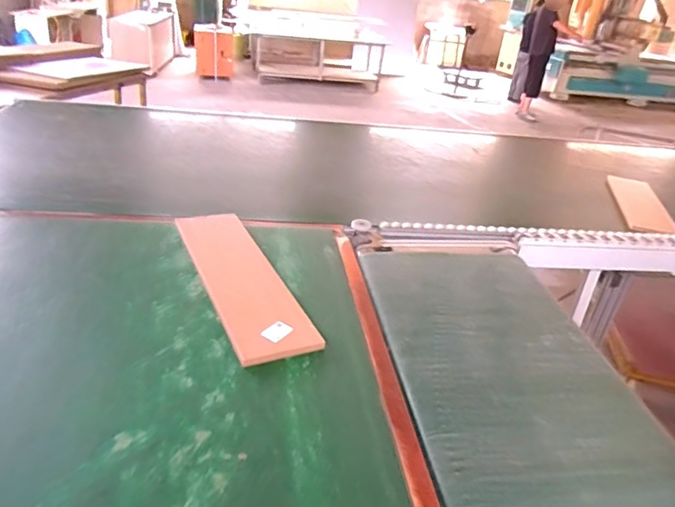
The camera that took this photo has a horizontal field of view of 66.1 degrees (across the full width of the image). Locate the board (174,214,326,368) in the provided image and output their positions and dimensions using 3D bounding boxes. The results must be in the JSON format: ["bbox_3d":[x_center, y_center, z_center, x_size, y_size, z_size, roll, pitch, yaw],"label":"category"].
[{"bbox_3d":[-0.251,0.046,1.272,0.169,0.022,0.635,-17,34,-21],"label":"board"}]

